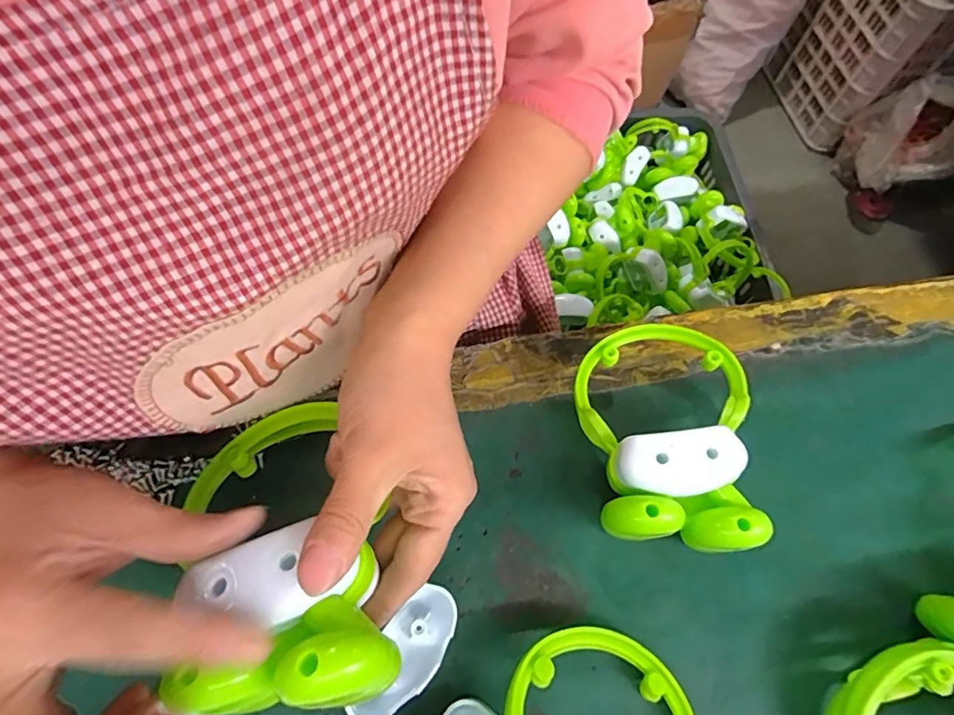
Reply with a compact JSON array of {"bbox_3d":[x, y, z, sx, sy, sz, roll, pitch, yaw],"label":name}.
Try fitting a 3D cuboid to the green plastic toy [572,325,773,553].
[{"bbox_3d":[0.105,0.040,0.298,0.095,0.054,0.133,7,66,0],"label":"green plastic toy"}]

